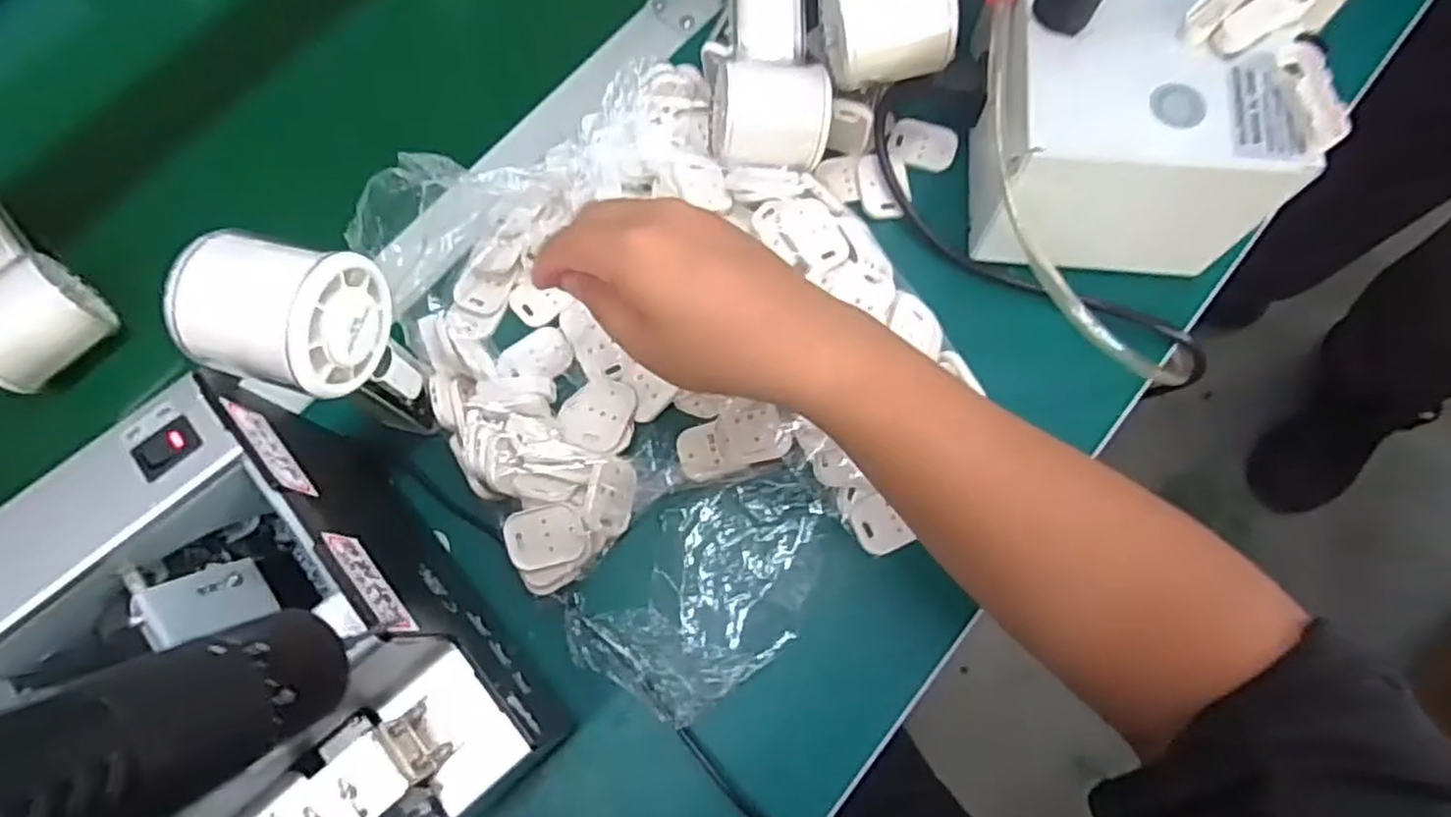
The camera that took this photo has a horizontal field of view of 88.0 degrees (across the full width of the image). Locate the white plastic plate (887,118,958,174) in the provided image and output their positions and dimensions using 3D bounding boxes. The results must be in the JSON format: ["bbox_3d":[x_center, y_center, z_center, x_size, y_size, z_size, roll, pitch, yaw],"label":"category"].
[{"bbox_3d":[0.122,-0.163,0.461,0.041,0.009,0.028,23,75,9],"label":"white plastic plate"}]

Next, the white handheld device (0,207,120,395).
[{"bbox_3d":[-0.397,-0.064,0.408,0.089,0.053,0.066,42,78,13],"label":"white handheld device"}]

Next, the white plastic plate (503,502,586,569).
[{"bbox_3d":[-0.090,0.064,0.379,0.038,0.004,0.030,-10,82,-16],"label":"white plastic plate"}]

